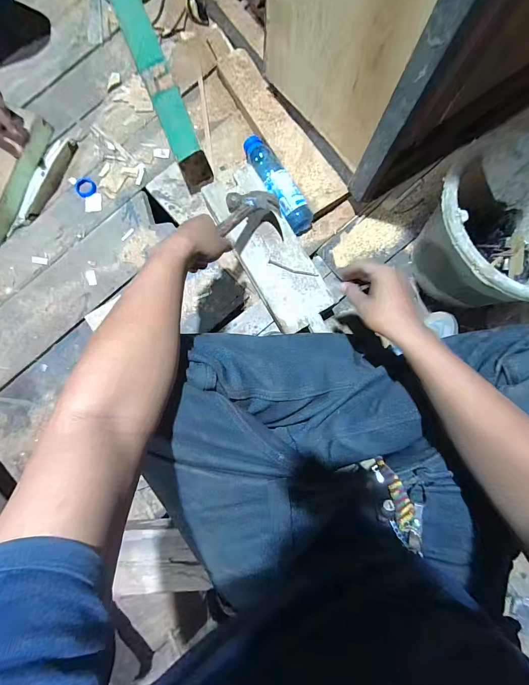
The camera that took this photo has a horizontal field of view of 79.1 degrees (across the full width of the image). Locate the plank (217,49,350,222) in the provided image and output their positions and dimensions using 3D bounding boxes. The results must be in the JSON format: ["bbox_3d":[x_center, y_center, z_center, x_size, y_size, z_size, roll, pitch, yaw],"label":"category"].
[{"bbox_3d":[0.032,-0.446,0.679,0.080,0.044,0.395,-32,86,-2],"label":"plank"}]

